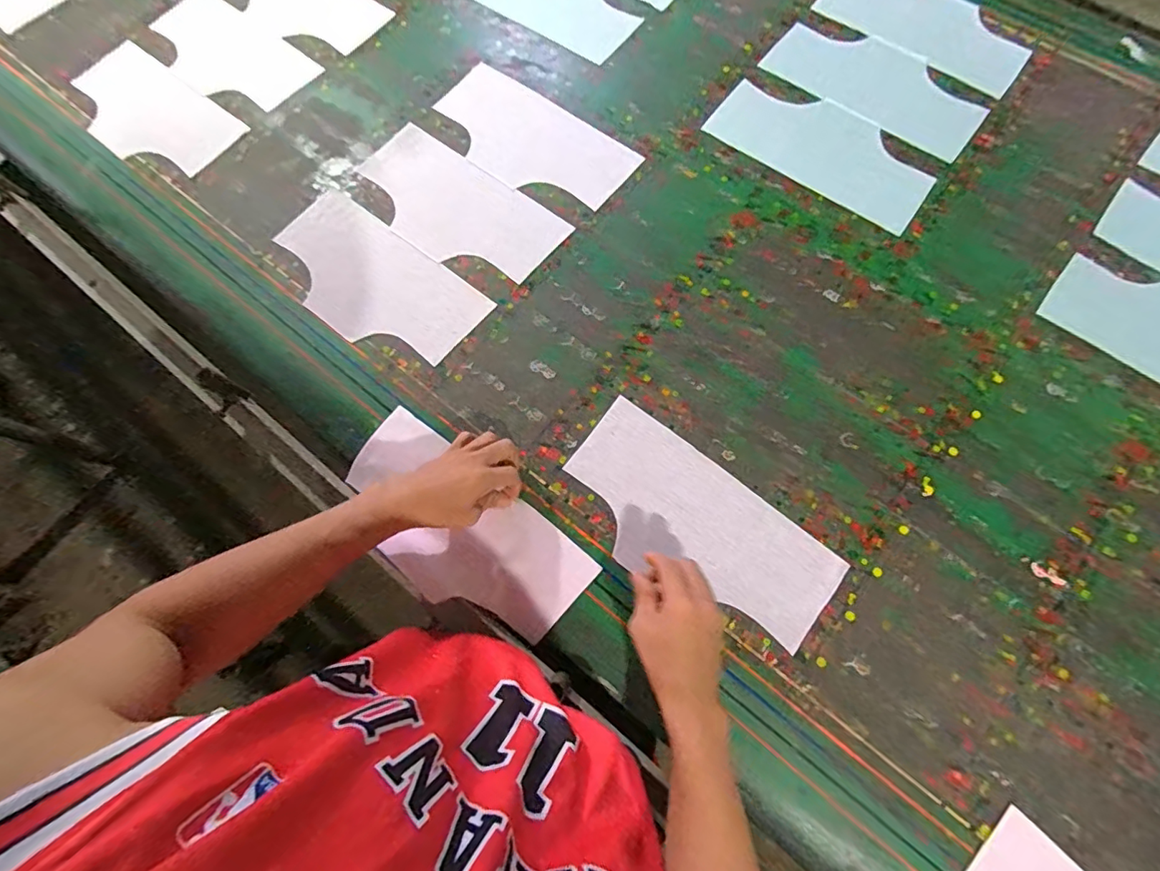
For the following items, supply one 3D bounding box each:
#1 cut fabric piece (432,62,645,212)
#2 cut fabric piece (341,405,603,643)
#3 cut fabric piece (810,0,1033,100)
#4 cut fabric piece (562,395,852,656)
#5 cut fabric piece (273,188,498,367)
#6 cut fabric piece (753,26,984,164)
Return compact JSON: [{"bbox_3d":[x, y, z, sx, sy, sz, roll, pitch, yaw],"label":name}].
[{"bbox_3d":[-0.081,-0.421,0.724,0.306,0.010,0.147,40,81,17],"label":"cut fabric piece"},{"bbox_3d":[-0.135,0.104,0.564,0.295,0.046,0.133,36,75,12],"label":"cut fabric piece"},{"bbox_3d":[0.524,-0.629,0.777,0.307,0.005,0.162,36,76,15],"label":"cut fabric piece"},{"bbox_3d":[0.124,0.099,0.560,0.304,0.007,0.142,38,77,13],"label":"cut fabric piece"},{"bbox_3d":[-0.279,-0.205,0.668,0.308,0.009,0.150,37,75,18],"label":"cut fabric piece"},{"bbox_3d":[0.434,-0.519,0.748,0.304,0.009,0.153,37,75,13],"label":"cut fabric piece"}]

